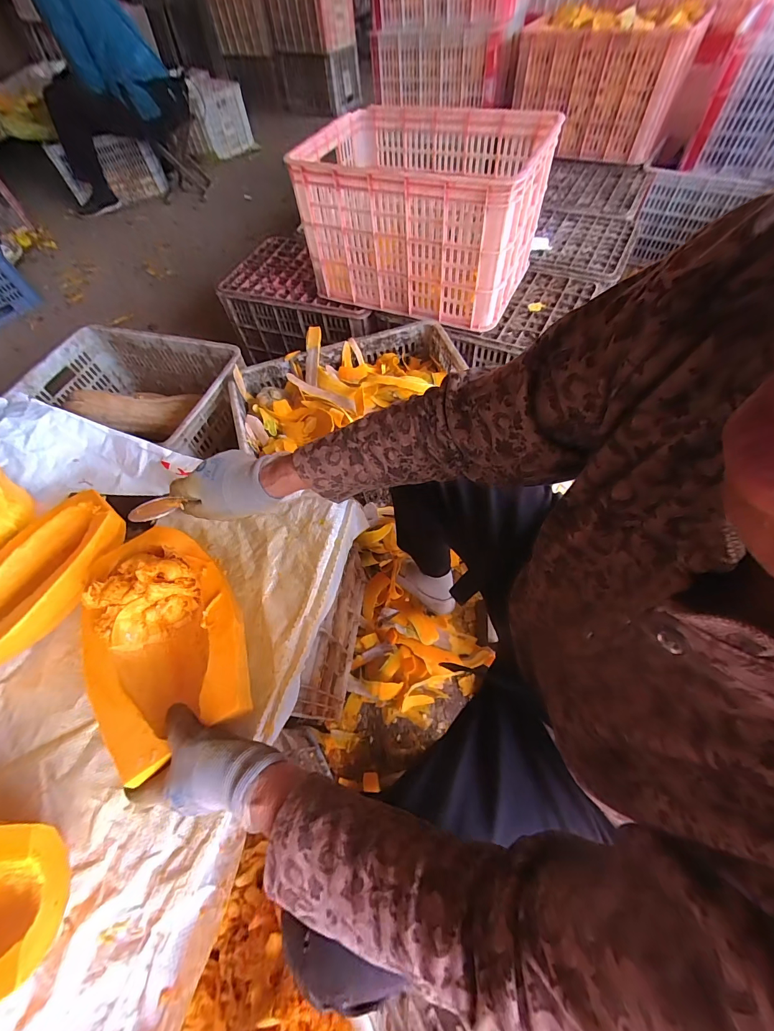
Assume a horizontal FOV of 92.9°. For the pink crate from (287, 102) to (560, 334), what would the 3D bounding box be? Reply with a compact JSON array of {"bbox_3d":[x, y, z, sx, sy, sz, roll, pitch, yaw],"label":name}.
[{"bbox_3d":[0.094,-0.736,0.921,0.527,0.314,0.429,13,62,12],"label":"pink crate"}]

